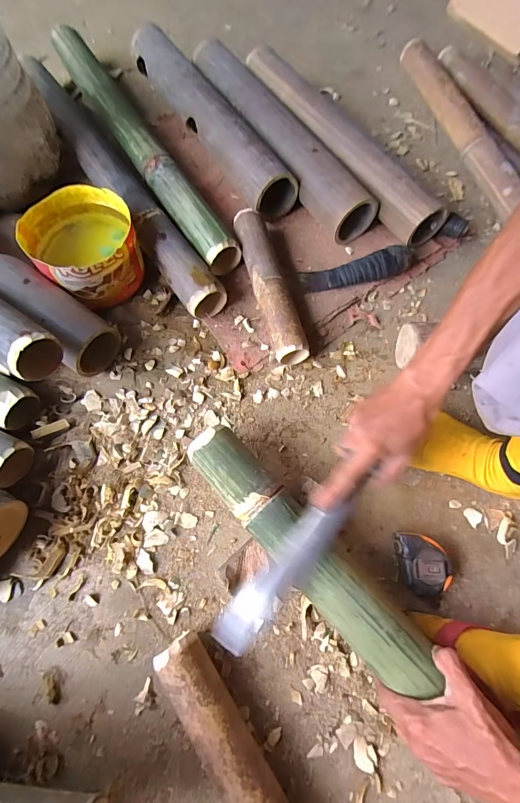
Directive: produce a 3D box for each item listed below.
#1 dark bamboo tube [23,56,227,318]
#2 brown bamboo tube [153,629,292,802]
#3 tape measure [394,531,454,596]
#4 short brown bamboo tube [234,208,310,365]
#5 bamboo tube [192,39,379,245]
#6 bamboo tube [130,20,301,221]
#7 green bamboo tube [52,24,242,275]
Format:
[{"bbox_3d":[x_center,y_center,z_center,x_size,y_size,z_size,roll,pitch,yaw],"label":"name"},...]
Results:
[{"bbox_3d":[-0.257,-0.383,0.644,0.064,0.069,0.633,-33,76,-14],"label":"dark bamboo tube"},{"bbox_3d":[-0.020,0.367,0.379,0.047,0.053,0.259,-33,76,-14],"label":"brown bamboo tube"},{"bbox_3d":[0.197,0.198,0.458,0.059,0.034,0.068,6,69,0],"label":"tape measure"},{"bbox_3d":[0.013,-0.177,0.578,0.051,0.062,0.260,-15,72,-9],"label":"short brown bamboo tube"},{"bbox_3d":[0.027,-0.481,0.679,0.089,0.093,0.492,-30,75,-13],"label":"bamboo tube"},{"bbox_3d":[-0.100,-0.535,0.686,0.089,0.072,0.503,-29,75,-13],"label":"bamboo tube"},{"bbox_3d":[-0.224,-0.482,0.673,0.071,0.046,0.651,-29,75,-13],"label":"green bamboo tube"}]

